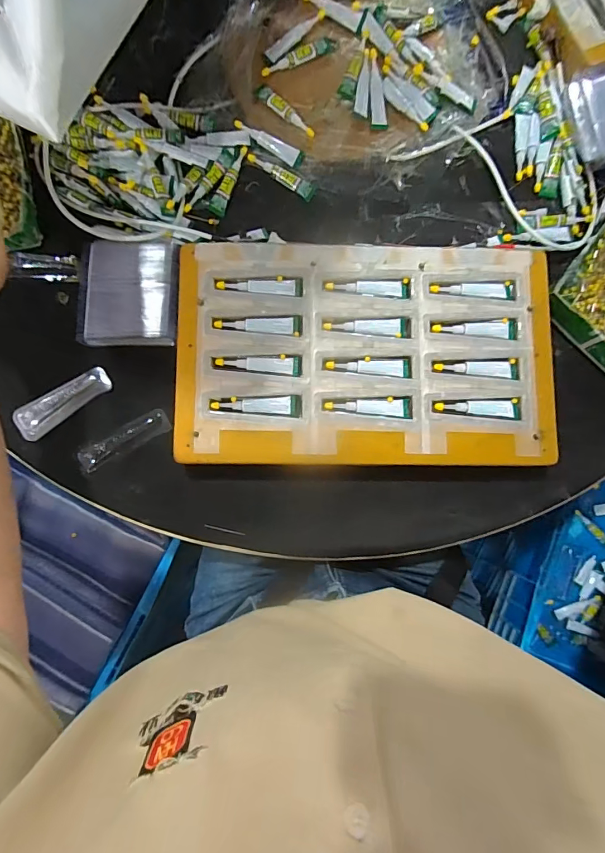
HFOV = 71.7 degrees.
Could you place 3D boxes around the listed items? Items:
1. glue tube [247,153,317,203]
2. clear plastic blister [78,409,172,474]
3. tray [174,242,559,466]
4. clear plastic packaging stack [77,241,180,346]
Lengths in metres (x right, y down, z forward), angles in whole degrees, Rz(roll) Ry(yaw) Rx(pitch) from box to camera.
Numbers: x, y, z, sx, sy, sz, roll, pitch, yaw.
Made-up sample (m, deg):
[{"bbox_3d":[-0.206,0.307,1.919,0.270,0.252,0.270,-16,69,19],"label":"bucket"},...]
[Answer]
[{"bbox_3d":[-0.023,-0.286,0.476,0.083,0.008,0.018,30,84,2],"label":"glue tube"},{"bbox_3d":[-0.185,0.013,0.433,0.096,0.011,0.026,-29,85,-4],"label":"clear plastic blister"},{"bbox_3d":[0.065,-0.074,0.432,0.375,0.032,0.228,0,84,-1],"label":"tray"},{"bbox_3d":[-0.177,-0.138,0.431,0.100,0.017,0.105,2,84,-1],"label":"clear plastic packaging stack"}]

